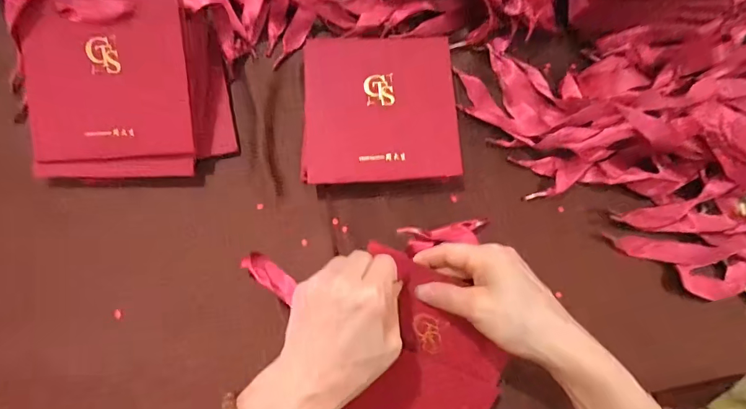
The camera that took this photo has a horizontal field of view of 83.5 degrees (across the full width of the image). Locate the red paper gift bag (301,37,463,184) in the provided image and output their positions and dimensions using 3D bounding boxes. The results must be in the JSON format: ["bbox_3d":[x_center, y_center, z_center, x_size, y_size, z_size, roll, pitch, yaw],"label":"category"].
[{"bbox_3d":[0.007,-0.090,0.396,0.139,0.041,0.138,-3,72,-2],"label":"red paper gift bag"}]

